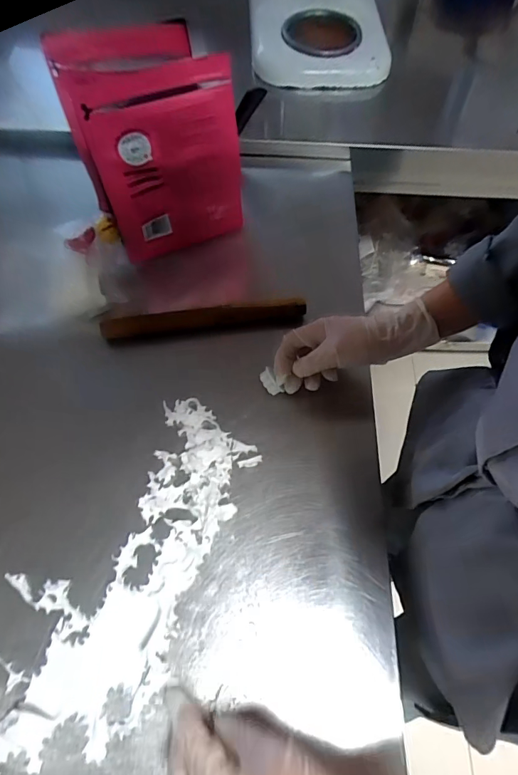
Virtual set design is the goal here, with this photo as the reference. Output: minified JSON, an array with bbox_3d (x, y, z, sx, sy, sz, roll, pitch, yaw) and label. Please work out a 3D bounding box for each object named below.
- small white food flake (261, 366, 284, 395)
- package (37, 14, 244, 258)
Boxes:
[{"bbox_3d":[0.011,-0.006,0.453,0.016,0.013,0.030,-22,66,-11],"label":"small white food flake"},{"bbox_3d":[-0.114,-0.271,0.501,0.182,0.203,0.125,-14,65,-7],"label":"package"}]

